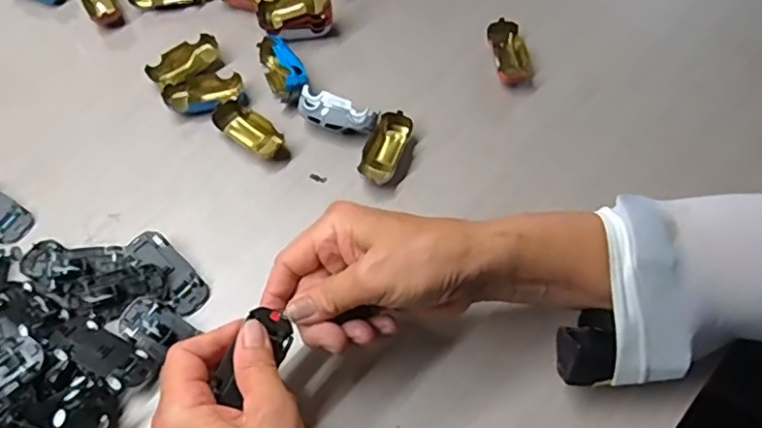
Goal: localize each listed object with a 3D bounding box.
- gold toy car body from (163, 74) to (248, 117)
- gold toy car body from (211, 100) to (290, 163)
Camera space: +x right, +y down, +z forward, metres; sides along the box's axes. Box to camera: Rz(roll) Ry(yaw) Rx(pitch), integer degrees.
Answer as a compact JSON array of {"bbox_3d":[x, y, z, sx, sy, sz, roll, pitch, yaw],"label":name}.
[{"bbox_3d":[-0.148,-0.102,0.483,0.066,0.015,0.030,-9,61,-4],"label":"gold toy car body"},{"bbox_3d":[-0.102,-0.068,0.462,0.065,0.019,0.031,33,66,17],"label":"gold toy car body"}]

